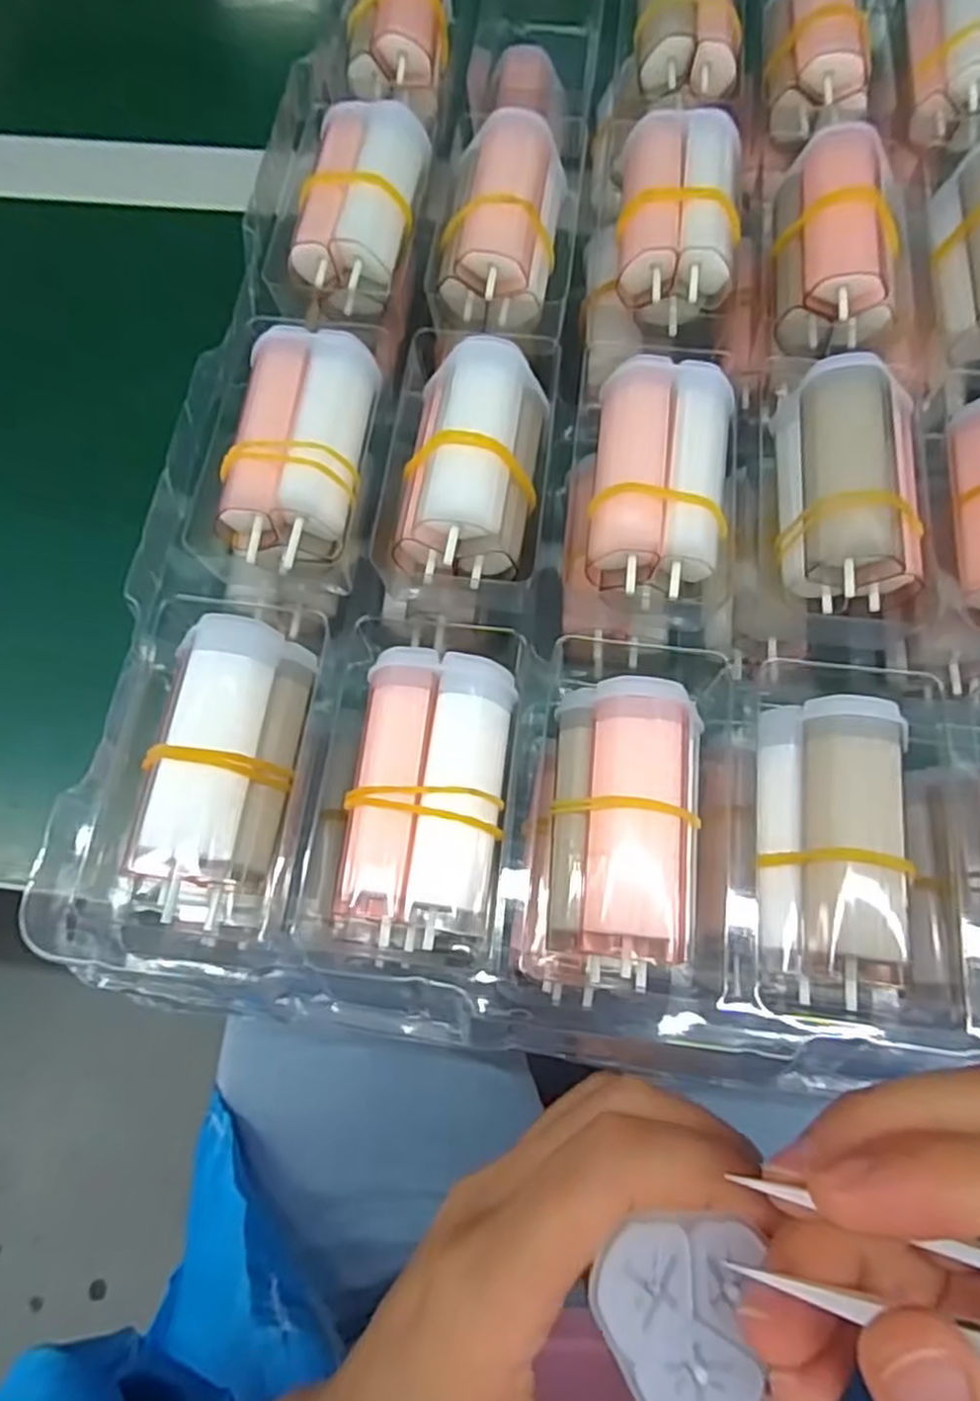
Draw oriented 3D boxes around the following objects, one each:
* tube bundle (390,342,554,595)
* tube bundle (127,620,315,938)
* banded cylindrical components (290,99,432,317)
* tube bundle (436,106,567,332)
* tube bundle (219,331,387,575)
[{"bbox_3d":[-0.003,-0.066,0.213,0.031,0.028,0.074,8,70,5],"label":"tube bundle"},{"bbox_3d":[-0.065,0.015,0.187,0.028,0.020,0.071,7,70,4],"label":"tube bundle"},{"bbox_3d":[-0.042,-0.167,0.253,0.034,0.024,0.069,11,71,6],"label":"banded cylindrical components"},{"bbox_3d":[0.004,-0.159,0.249,0.035,0.029,0.068,10,83,6],"label":"tube bundle"},{"bbox_3d":[-0.054,-0.073,0.216,0.034,0.021,0.070,7,70,5],"label":"tube bundle"}]

